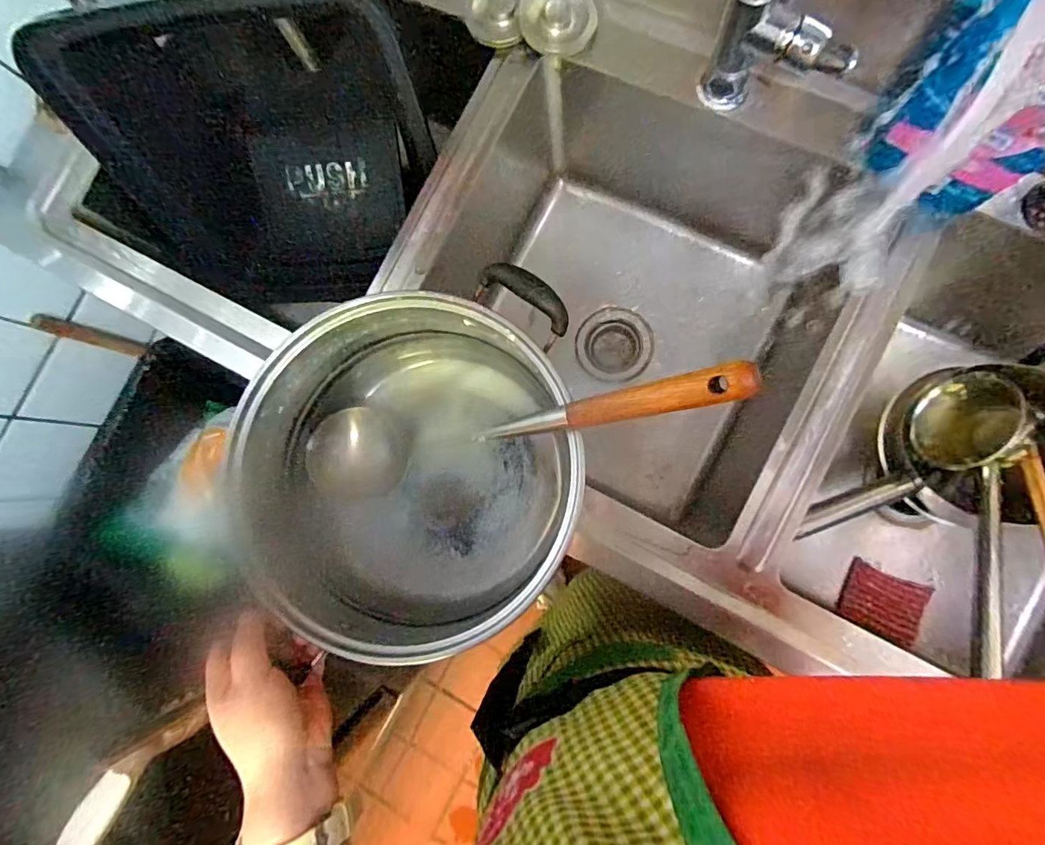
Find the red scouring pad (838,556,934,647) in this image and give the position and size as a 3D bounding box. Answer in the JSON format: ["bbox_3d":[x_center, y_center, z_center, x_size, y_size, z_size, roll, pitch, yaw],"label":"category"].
[{"bbox_3d":[0.483,0.239,0.679,0.101,0.020,0.077,24,88,8],"label":"red scouring pad"}]

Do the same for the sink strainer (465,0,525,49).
[{"bbox_3d":[-0.030,-0.450,0.562,0.062,0.025,0.061,-2,84,7],"label":"sink strainer"}]

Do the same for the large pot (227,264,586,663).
[{"bbox_3d":[-0.086,0.035,0.449,0.271,0.140,0.255,-10,83,6],"label":"large pot"}]

